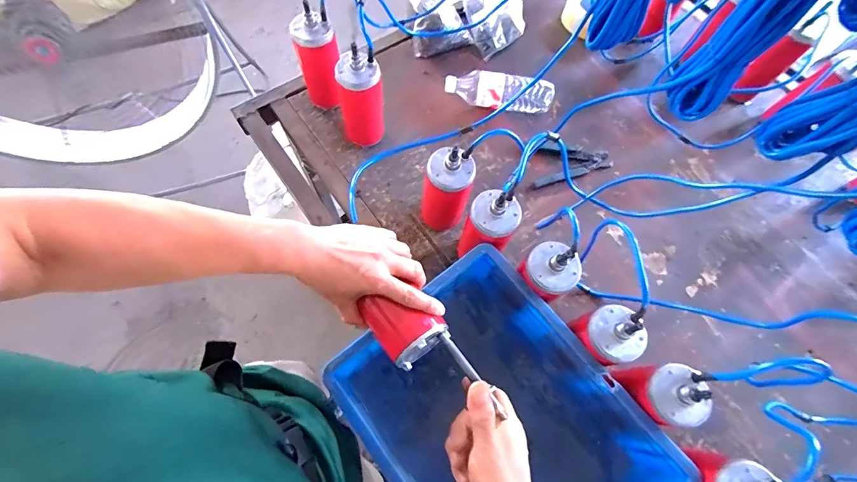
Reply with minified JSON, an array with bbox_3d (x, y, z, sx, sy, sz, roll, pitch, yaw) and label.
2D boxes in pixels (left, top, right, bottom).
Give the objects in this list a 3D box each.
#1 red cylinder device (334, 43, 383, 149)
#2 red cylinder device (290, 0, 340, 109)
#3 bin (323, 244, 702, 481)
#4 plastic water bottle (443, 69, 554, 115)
[{"bbox_3d":[-0.125,-0.258,0.707,0.080,0.192,0.069,-13,70,-8],"label":"red cylinder device"},{"bbox_3d":[-0.210,-0.343,0.736,0.074,0.194,0.063,-23,72,-11],"label":"red cylinder device"},{"bbox_3d":[0.097,0.248,0.524,0.294,0.125,0.397,-37,75,-15],"label":"bin"},{"bbox_3d":[0.150,-0.320,0.815,0.226,0.057,0.068,1,69,-3],"label":"plastic water bottle"}]

